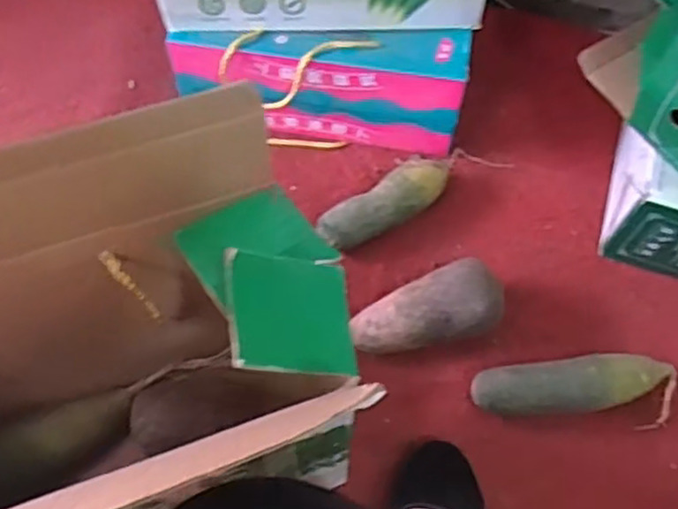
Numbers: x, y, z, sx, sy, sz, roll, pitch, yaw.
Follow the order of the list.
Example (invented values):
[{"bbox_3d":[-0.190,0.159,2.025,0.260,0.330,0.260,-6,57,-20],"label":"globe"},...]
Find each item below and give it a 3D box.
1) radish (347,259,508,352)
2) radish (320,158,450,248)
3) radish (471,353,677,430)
[{"bbox_3d":[0.089,0.062,0.728,0.162,0.064,0.068,-16,63,-8],"label":"radish"},{"bbox_3d":[0.054,-0.055,0.797,0.174,0.046,0.057,-36,67,-17],"label":"radish"},{"bbox_3d":[0.239,0.134,0.704,0.208,0.047,0.064,1,62,1],"label":"radish"}]

